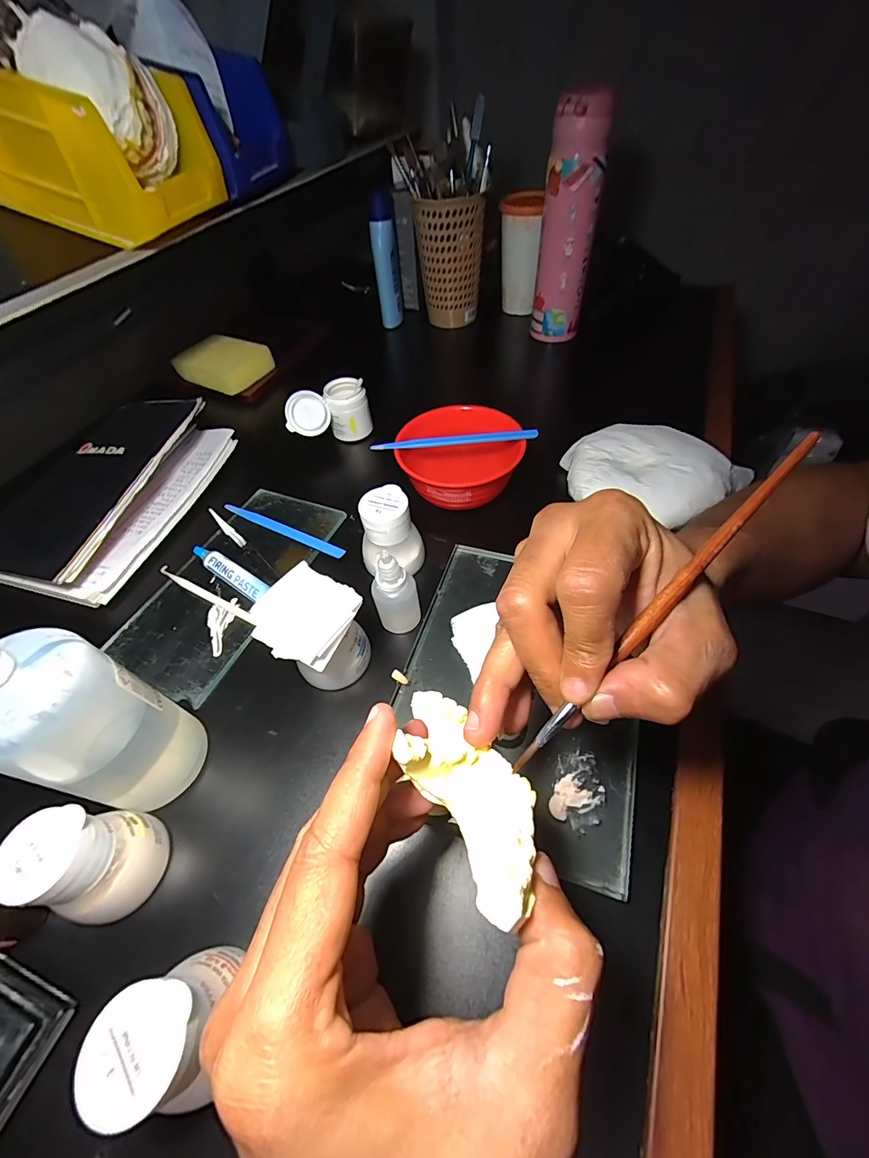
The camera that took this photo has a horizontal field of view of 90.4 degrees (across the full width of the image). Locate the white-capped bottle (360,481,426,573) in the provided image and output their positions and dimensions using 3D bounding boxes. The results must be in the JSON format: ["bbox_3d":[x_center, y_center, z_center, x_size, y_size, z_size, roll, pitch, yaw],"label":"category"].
[{"bbox_3d":[-0.035,-0.035,0.337,0.049,0.060,0.043,-11,53,-5],"label":"white-capped bottle"}]

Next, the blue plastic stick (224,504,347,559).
[{"bbox_3d":[-0.137,-0.045,0.388,0.136,0.004,0.010,22,57,19],"label":"blue plastic stick"}]

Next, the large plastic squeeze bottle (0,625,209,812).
[{"bbox_3d":[-0.174,0.068,0.213,0.050,0.150,0.056,27,58,22],"label":"large plastic squeeze bottle"}]

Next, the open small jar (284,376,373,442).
[{"bbox_3d":[-0.113,-0.172,0.453,0.083,0.053,0.043,-28,56,-17],"label":"open small jar"}]

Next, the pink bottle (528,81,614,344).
[{"bbox_3d":[0.152,-0.393,0.493,0.060,0.220,0.050,9,54,10],"label":"pink bottle"}]

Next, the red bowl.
[{"bbox_3d":[0.023,-0.105,0.391,0.105,0.049,0.103,-2,52,2],"label":"red bowl"}]

